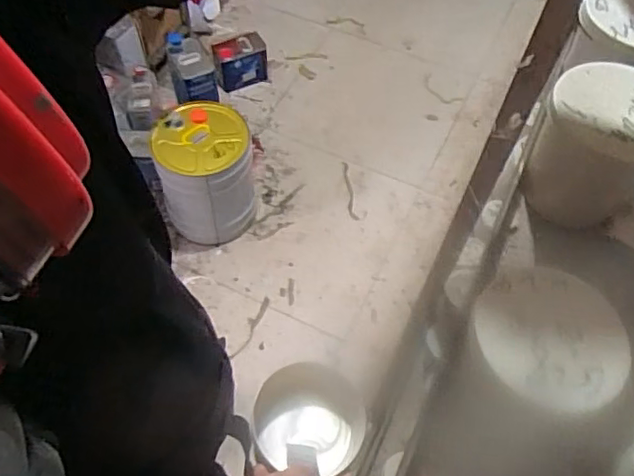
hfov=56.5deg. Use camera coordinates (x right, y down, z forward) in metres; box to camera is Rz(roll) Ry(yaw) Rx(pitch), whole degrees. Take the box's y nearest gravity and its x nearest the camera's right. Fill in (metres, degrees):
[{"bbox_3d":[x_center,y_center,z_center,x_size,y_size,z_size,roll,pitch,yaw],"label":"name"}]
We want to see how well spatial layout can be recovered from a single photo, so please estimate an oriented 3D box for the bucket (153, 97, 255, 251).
[{"bbox_3d":[-0.323,-0.181,1.758,0.266,0.327,0.311,-4,57,-6],"label":"bucket"}]

